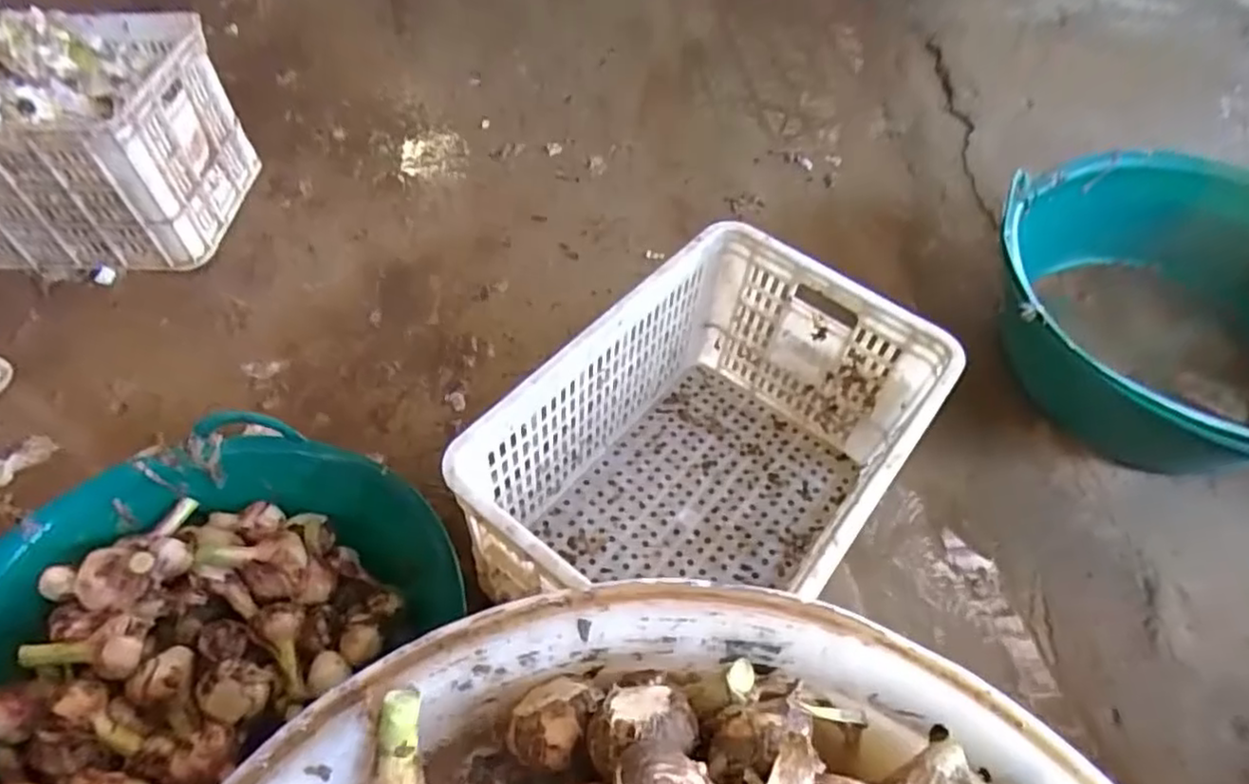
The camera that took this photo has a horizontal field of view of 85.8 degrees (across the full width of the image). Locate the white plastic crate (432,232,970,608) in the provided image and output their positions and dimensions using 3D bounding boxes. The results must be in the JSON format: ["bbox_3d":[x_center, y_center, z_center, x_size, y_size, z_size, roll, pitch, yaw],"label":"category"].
[{"bbox_3d":[0.110,0.092,0.835,0.368,0.312,0.525,30,58,22],"label":"white plastic crate"}]

